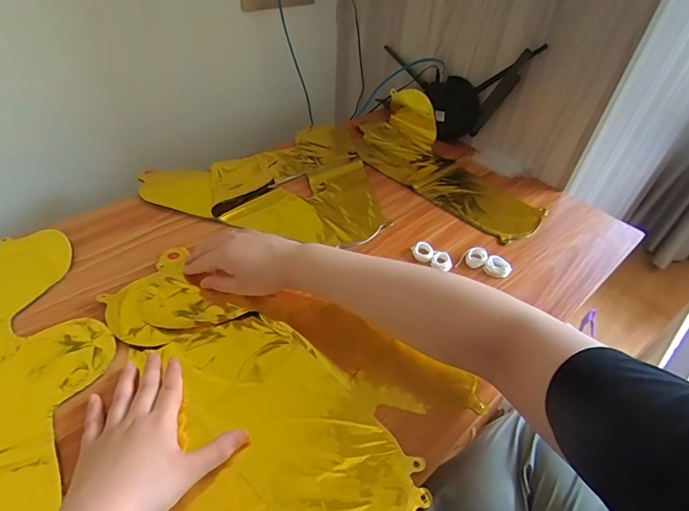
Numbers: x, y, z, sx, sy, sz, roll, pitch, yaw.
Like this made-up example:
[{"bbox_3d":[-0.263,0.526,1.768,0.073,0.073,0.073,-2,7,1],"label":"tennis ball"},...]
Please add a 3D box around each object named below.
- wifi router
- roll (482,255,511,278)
[{"bbox_3d":[0.184,-0.319,0.748,0.036,0.180,0.287,-32,55,-32],"label":"wifi router"},{"bbox_3d":[0.208,0.015,0.548,0.033,0.014,0.024,25,48,19],"label":"roll"}]

